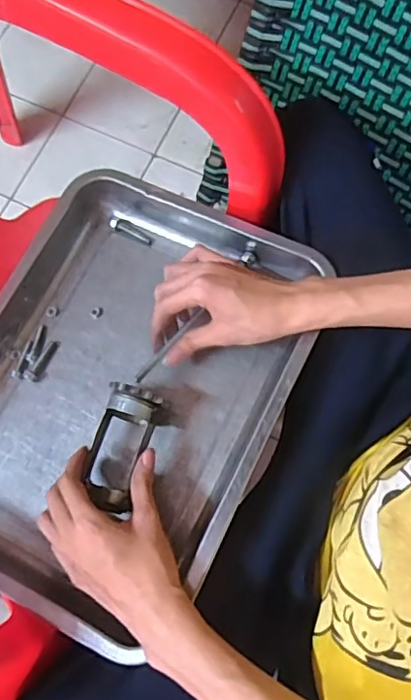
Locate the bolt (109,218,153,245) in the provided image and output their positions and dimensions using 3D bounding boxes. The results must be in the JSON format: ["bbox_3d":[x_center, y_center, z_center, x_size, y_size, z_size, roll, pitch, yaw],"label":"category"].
[{"bbox_3d":[-0.079,-0.127,0.594,0.050,0.007,0.013,25,75,5],"label":"bolt"}]

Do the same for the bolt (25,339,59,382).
[{"bbox_3d":[-0.162,0.010,0.557,0.012,0.011,0.046,27,75,6],"label":"bolt"}]

